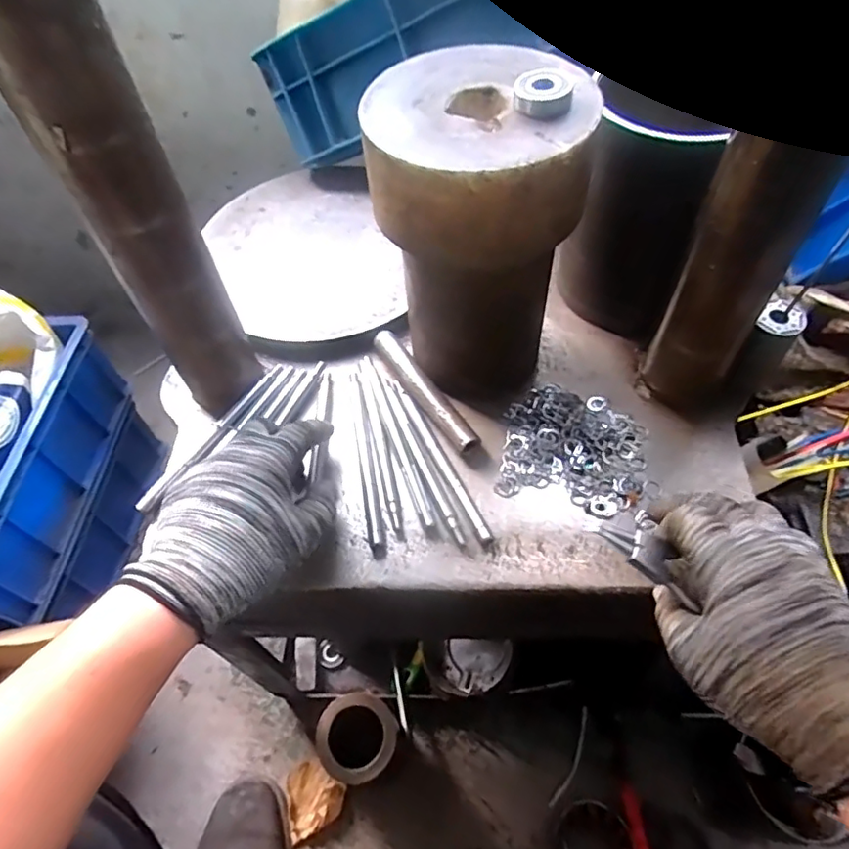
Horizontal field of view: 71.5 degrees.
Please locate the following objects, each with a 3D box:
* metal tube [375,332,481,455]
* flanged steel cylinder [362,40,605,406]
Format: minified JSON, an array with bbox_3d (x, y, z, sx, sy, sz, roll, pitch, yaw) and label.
[{"bbox_3d":[-0.001,-0.029,0.495,0.022,0.016,0.137,-30,59,-16],"label":"metal tube"},{"bbox_3d":[0.038,-0.133,0.449,0.137,0.225,0.139,-9,56,-3],"label":"flanged steel cylinder"}]

